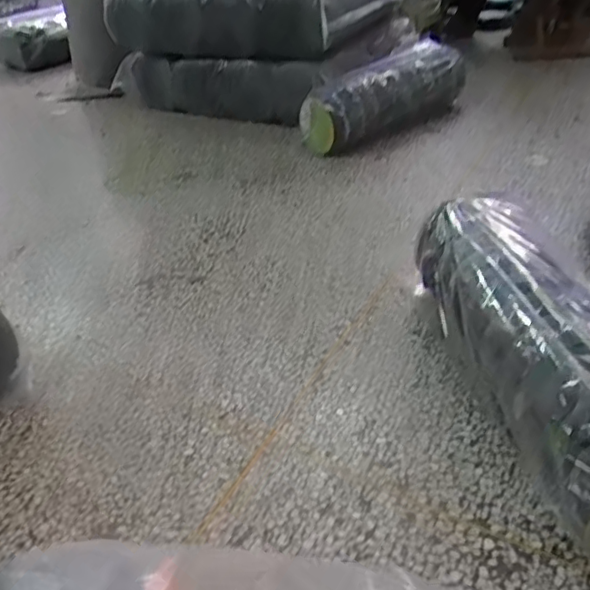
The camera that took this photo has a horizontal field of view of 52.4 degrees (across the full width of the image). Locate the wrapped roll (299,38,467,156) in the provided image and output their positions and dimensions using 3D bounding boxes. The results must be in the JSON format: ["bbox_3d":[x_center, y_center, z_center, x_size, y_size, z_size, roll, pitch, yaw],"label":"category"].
[{"bbox_3d":[0.293,-0.578,1.738,0.606,0.199,0.198,-30,40,-34],"label":"wrapped roll"}]

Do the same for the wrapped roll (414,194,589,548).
[{"bbox_3d":[0.329,0.081,0.796,0.170,0.193,0.555,-8,32,-5],"label":"wrapped roll"}]

